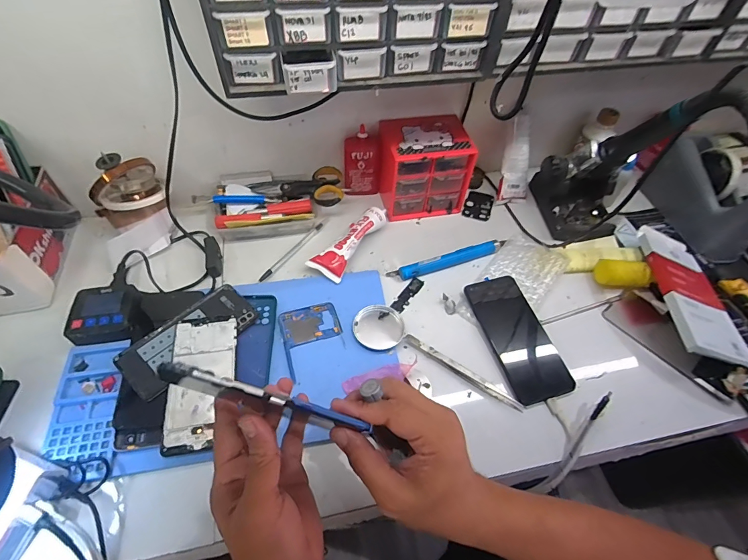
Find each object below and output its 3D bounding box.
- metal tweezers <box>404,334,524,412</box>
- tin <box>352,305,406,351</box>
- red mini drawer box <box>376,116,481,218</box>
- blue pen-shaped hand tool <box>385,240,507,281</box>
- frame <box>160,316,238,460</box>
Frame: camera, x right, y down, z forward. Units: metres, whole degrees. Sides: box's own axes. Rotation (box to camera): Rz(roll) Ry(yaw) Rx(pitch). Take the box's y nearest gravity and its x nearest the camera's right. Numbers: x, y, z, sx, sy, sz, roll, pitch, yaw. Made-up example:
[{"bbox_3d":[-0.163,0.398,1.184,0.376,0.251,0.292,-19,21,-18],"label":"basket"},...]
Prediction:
[{"bbox_3d":[0.105,0.110,0.463,0.155,0.008,0.013,30,55,21],"label":"metal tweezers"},{"bbox_3d":[0.007,0.059,0.491,0.063,0.014,0.057,-27,59,-21],"label":"tin"},{"bbox_3d":[0.075,-0.177,0.613,0.126,0.122,0.103,-9,55,-10],"label":"red mini drawer box"},{"bbox_3d":[0.112,-0.030,0.569,0.180,0.019,0.023,-17,56,-15],"label":"blue pen-shaped hand tool"},{"bbox_3d":[-0.191,0.110,0.428,0.067,0.005,0.146,-5,54,-10],"label":"frame"}]

